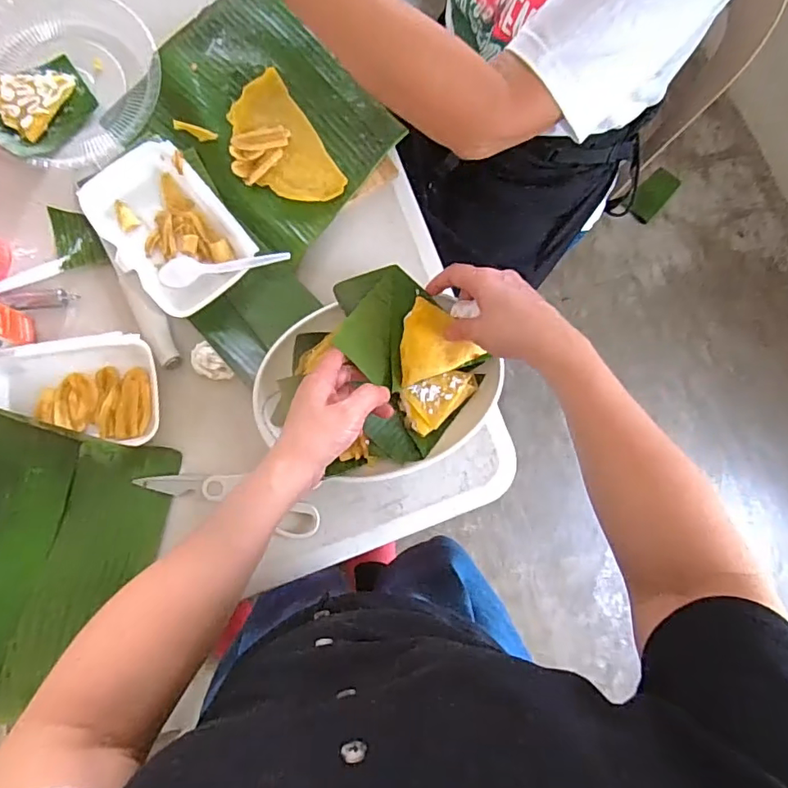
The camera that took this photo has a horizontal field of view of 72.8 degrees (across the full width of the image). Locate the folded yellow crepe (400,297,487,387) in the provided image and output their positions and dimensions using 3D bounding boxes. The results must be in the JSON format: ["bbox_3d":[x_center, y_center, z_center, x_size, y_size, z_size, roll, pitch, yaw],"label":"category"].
[{"bbox_3d":[0.036,-0.054,0.514,0.081,0.017,0.071,-22,84,-5],"label":"folded yellow crepe"}]

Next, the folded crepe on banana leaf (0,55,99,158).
[{"bbox_3d":[-0.395,-0.318,0.583,0.117,0.025,0.087,-41,86,-6],"label":"folded crepe on banana leaf"}]

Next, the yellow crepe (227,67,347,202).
[{"bbox_3d":[-0.121,-0.273,0.581,0.074,0.014,0.152,-32,85,-6],"label":"yellow crepe"}]

